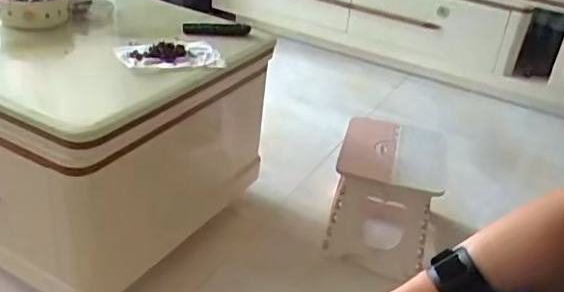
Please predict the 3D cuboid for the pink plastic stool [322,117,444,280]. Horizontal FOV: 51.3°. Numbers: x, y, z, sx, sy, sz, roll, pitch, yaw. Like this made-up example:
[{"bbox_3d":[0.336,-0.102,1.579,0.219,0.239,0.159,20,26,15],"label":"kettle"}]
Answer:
[{"bbox_3d":[0.219,0.100,1.288,0.203,0.224,0.259,12,30,8],"label":"pink plastic stool"}]

